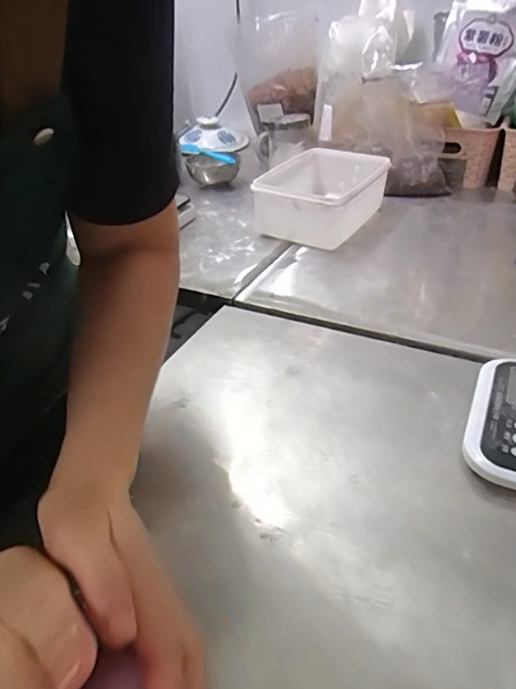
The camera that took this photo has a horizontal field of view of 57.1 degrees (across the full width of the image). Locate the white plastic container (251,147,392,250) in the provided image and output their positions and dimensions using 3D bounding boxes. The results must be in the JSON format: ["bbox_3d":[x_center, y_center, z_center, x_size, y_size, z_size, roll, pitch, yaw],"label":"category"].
[{"bbox_3d":[0.100,-0.236,0.765,0.158,0.087,0.226,16,41,26],"label":"white plastic container"}]

